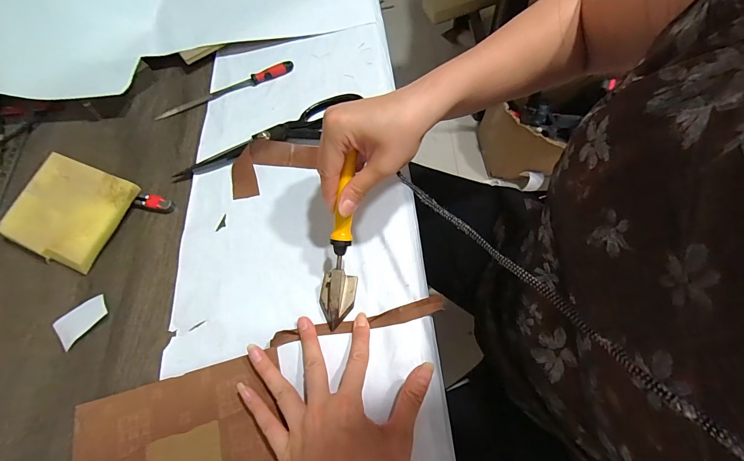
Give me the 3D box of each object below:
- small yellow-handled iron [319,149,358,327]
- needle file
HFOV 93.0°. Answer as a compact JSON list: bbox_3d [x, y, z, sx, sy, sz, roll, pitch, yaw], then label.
[{"bbox_3d":[-0.030,0.011,0.341,0.034,0.029,0.162,6,100,6],"label":"small yellow-handled iron"},{"bbox_3d":[-0.201,-0.195,0.484,0.192,0.012,0.019,-22,65,-7],"label":"needle file"}]

